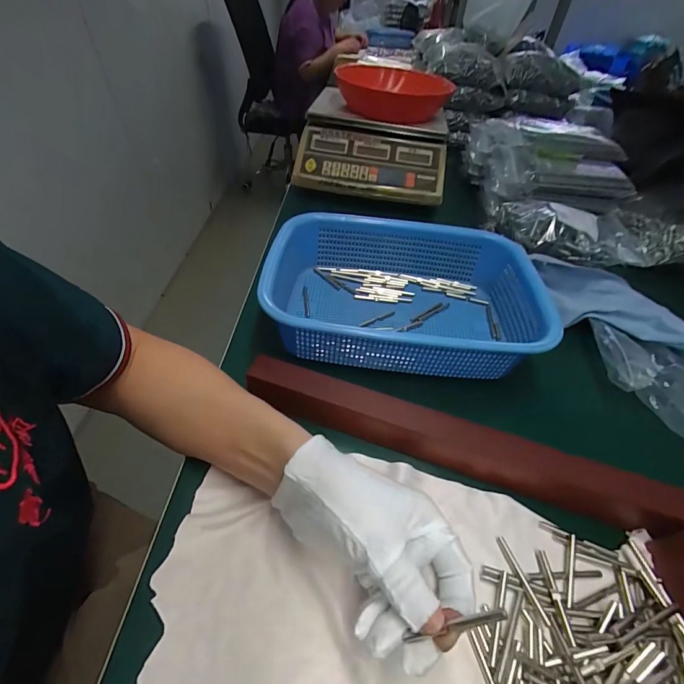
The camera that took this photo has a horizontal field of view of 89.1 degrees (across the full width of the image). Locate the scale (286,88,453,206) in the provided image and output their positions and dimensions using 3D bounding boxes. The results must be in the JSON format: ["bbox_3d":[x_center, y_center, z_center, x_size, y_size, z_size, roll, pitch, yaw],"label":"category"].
[{"bbox_3d":[0.060,-0.370,0.652,0.261,0.107,0.233,9,47,5],"label":"scale"}]

